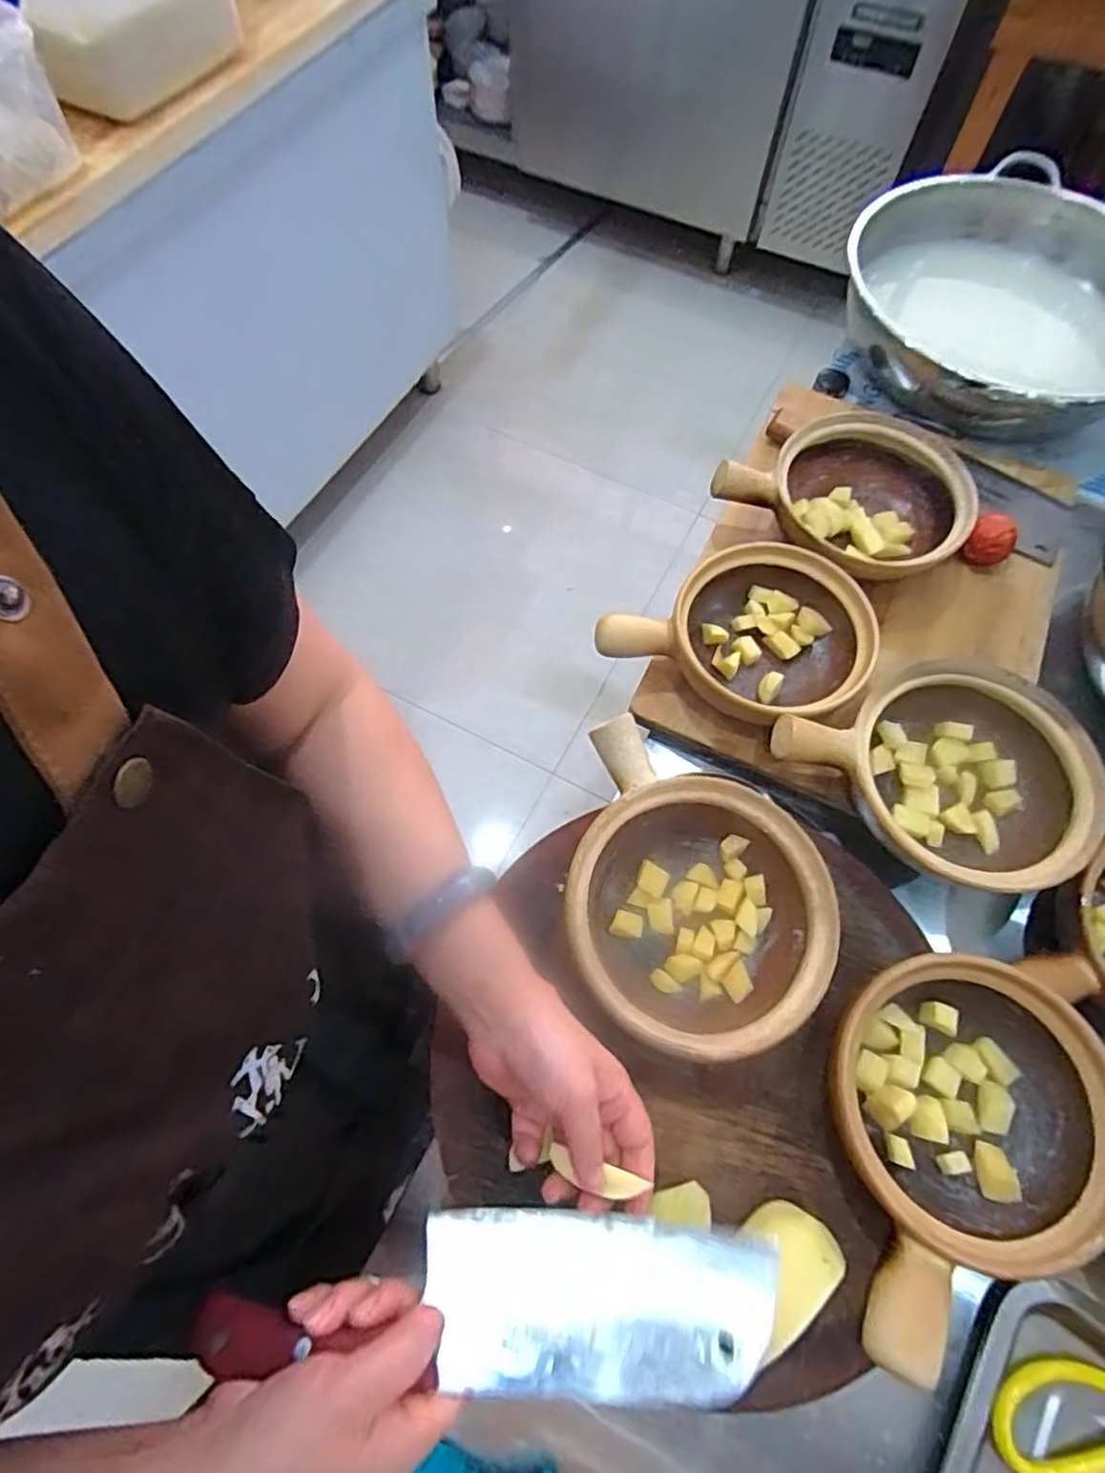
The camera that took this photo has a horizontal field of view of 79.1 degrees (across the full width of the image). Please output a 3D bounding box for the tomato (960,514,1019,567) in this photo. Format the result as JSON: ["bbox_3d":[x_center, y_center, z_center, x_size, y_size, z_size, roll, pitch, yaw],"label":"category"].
[{"bbox_3d":[0.414,-0.186,0.630,0.038,0.034,0.044,36,70,14],"label":"tomato"}]

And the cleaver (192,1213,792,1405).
[{"bbox_3d":[-0.028,0.279,0.328,0.273,0.027,0.068,0,66,-2],"label":"cleaver"}]

